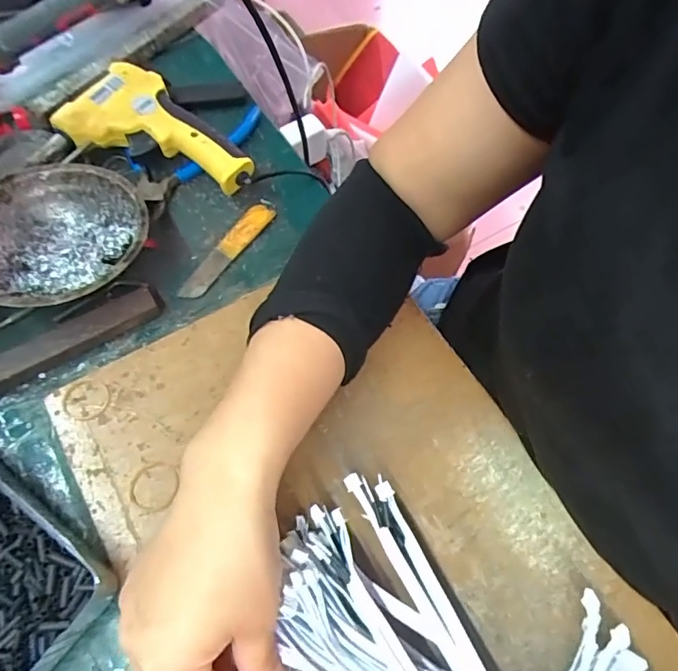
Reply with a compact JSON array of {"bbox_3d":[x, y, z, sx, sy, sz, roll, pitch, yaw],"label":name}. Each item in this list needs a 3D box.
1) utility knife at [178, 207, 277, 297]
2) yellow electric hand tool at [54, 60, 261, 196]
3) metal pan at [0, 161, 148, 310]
[{"bbox_3d":[-0.086,-0.068,0.386,0.021,0.006,0.100,31,67,11],"label":"utility knife"},{"bbox_3d":[-0.139,-0.170,0.409,0.153,0.038,0.079,16,65,4],"label":"yellow electric hand tool"},{"bbox_3d":[-0.198,-0.066,0.354,0.120,0.045,0.124,1,65,-3],"label":"metal pan"}]

